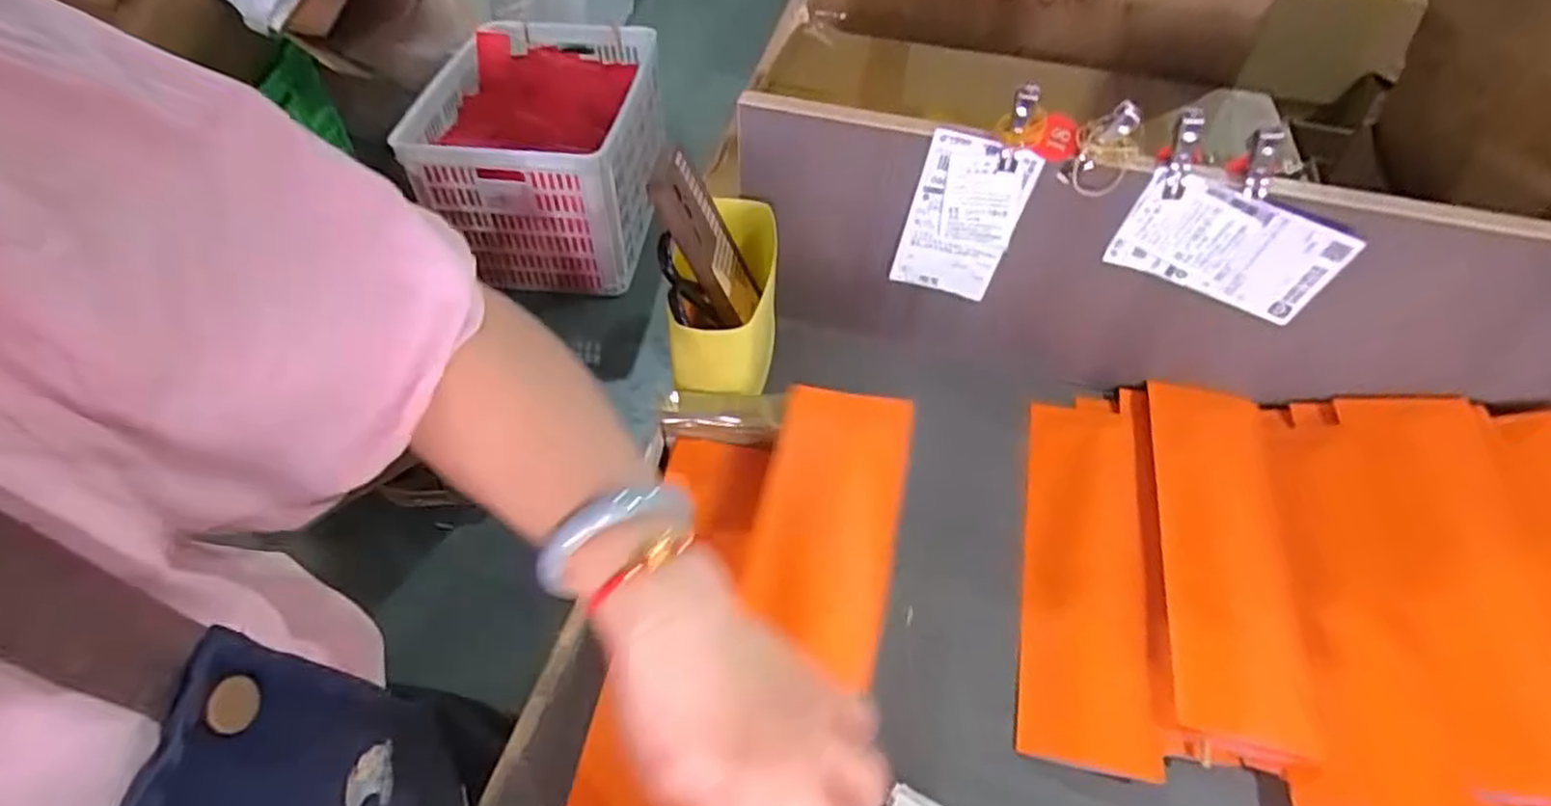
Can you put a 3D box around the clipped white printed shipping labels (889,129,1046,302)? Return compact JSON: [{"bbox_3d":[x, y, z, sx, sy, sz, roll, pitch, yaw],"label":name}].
[{"bbox_3d":[0.137,-0.133,0.536,0.075,0.135,0.004,15,52,3],"label":"clipped white printed shipping labels"}]

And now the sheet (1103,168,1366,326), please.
[{"bbox_3d":[0.302,-0.104,0.487,0.129,0.074,0.010,24,53,9],"label":"sheet"}]

